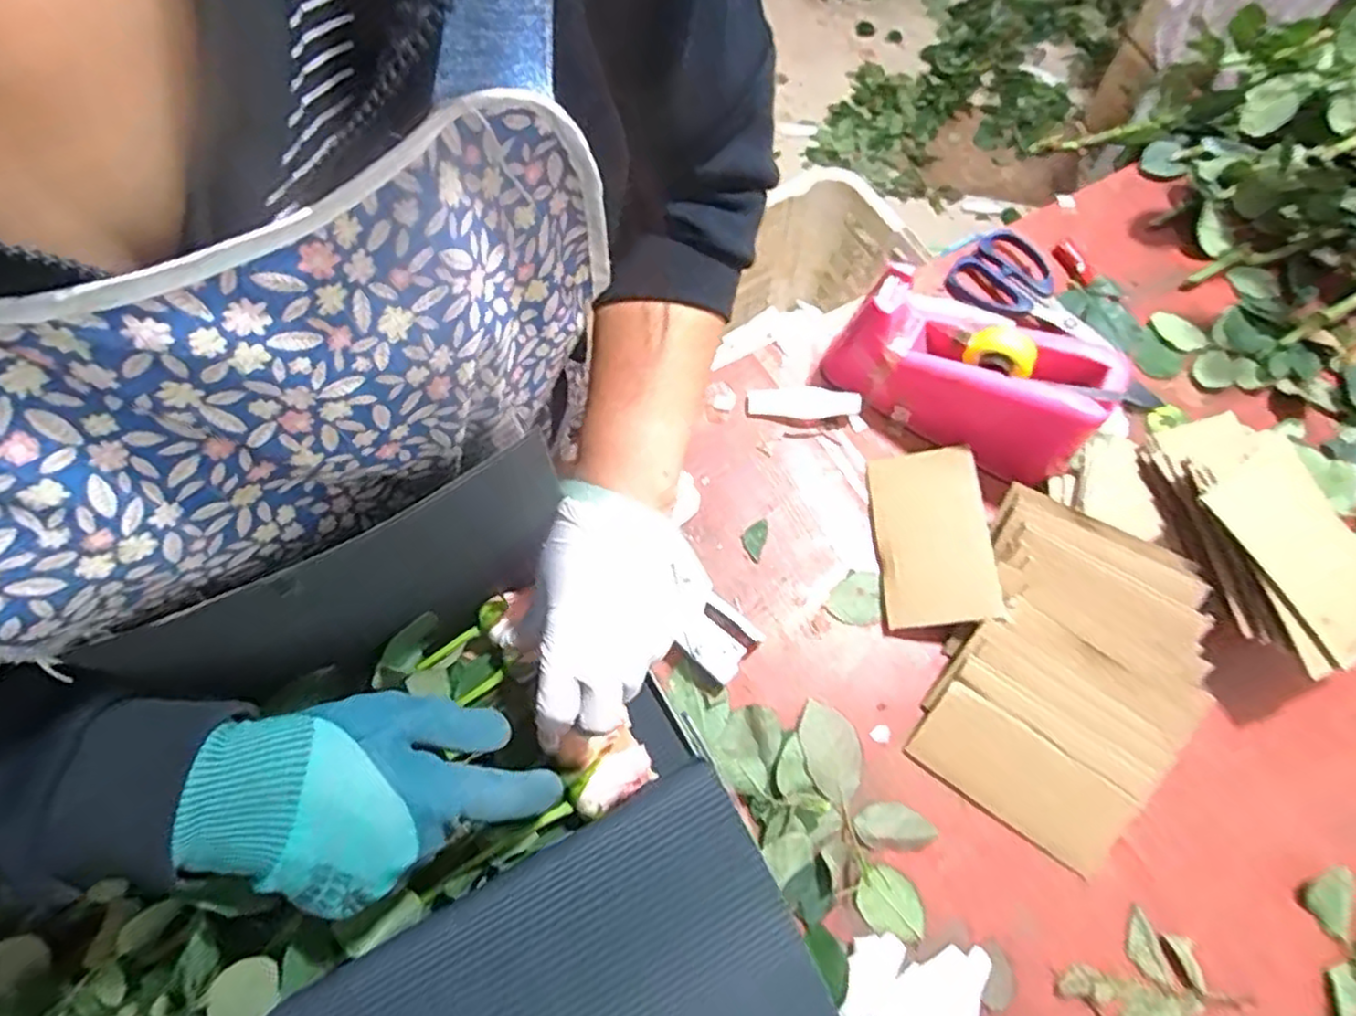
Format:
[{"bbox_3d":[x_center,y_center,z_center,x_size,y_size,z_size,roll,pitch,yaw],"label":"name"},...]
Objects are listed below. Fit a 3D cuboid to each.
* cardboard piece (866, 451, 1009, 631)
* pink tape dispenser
[{"bbox_3d":[0.192,0.021,0.537,0.081,0.004,0.138,-12,64,24],"label":"cardboard piece"},{"bbox_3d":[0.222,-0.101,0.553,0.201,0.103,0.089,28,72,10],"label":"pink tape dispenser"}]

